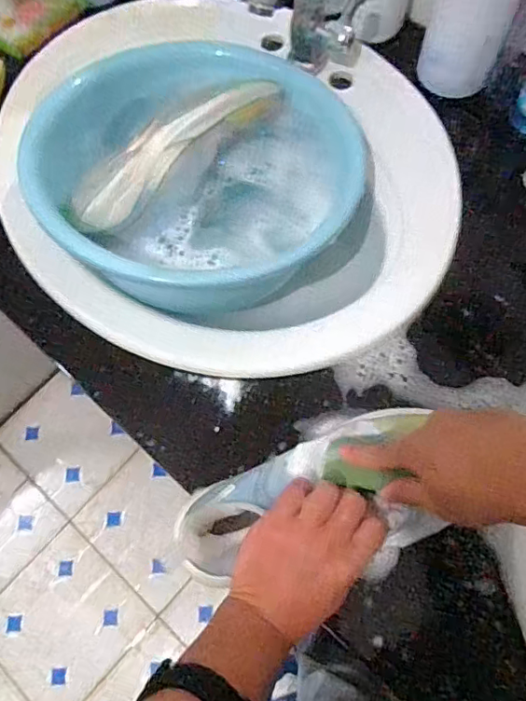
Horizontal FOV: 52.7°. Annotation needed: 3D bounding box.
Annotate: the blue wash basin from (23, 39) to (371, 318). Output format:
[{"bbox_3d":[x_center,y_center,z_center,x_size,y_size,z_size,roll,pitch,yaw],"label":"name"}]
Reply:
[{"bbox_3d":[-0.064,-0.198,0.562,0.311,0.112,0.288,-1,70,3],"label":"blue wash basin"}]

